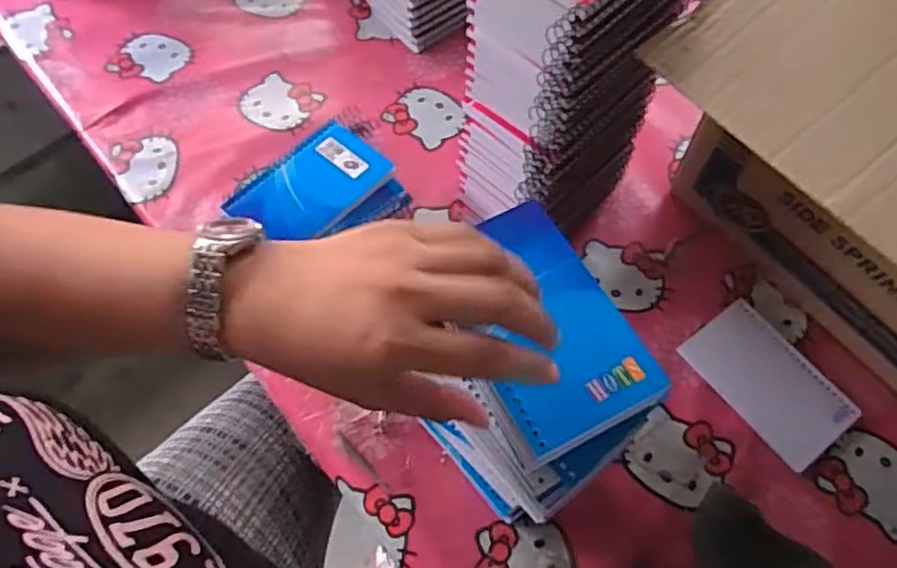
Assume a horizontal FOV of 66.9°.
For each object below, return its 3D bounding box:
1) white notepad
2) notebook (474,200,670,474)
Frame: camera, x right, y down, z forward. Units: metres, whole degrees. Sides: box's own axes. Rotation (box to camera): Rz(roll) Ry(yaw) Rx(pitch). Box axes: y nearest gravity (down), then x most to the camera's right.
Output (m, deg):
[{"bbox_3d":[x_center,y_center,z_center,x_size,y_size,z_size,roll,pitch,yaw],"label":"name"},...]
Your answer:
[{"bbox_3d":[0.269,0.081,0.568,0.077,0.009,0.131,-34,66,-18],"label":"white notepad"},{"bbox_3d":[0.045,0.021,0.362,0.084,0.012,0.132,-25,65,-13],"label":"notebook"}]

